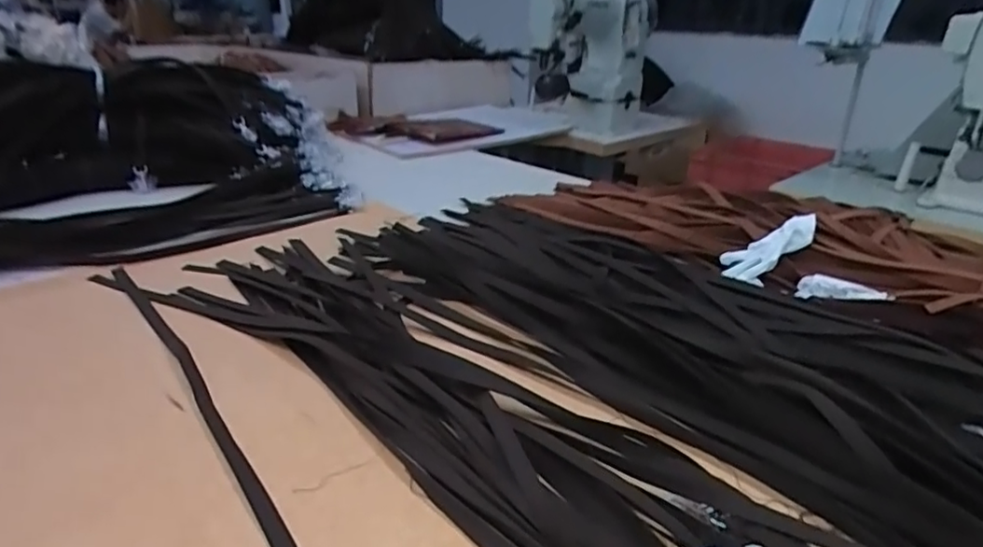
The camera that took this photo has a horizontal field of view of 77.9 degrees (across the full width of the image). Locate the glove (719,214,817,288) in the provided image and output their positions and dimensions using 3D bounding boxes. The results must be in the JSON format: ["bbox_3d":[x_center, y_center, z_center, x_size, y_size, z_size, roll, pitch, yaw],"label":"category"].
[{"bbox_3d":[0.405,-0.041,0.871,0.159,0.029,0.065,-31,32,-8],"label":"glove"}]

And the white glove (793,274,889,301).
[{"bbox_3d":[0.453,0.020,0.795,0.103,0.016,0.049,7,25,11],"label":"white glove"}]

